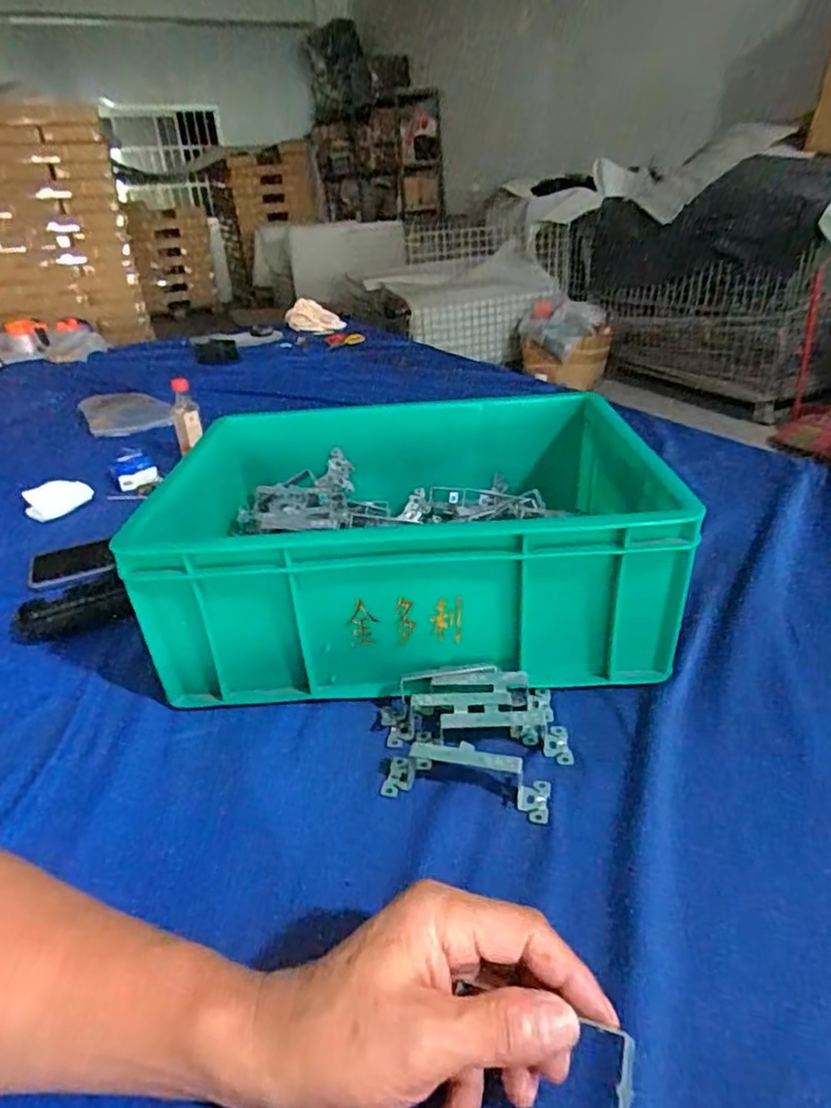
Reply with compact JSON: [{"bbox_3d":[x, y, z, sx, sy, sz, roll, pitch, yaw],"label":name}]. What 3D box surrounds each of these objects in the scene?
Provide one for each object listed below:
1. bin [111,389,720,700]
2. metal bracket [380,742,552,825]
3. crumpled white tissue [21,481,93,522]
[{"bbox_3d":[0.000,-0.026,0.580,0.400,0.139,0.296,-4,29,2],"label":"bin"},{"bbox_3d":[0.032,0.138,0.407,0.106,0.035,0.030,4,31,16],"label":"metal bracket"},{"bbox_3d":[-0.464,-0.071,0.824,0.078,0.037,0.030,-18,32,-22],"label":"crumpled white tissue"}]

